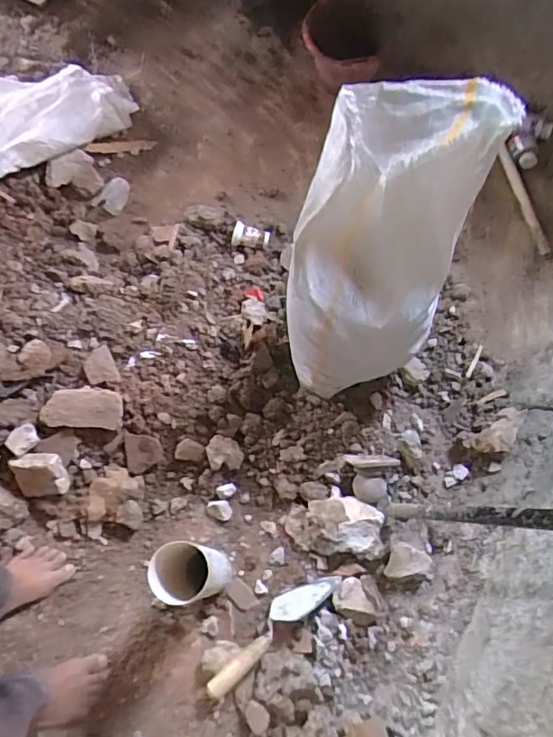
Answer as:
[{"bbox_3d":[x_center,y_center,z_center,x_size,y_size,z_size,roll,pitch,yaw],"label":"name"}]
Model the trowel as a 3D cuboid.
[{"bbox_3d":[-0.011,0.485,1.015,0.305,0.045,0.056,-38,76,-13],"label":"trowel"}]

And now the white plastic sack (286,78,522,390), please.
[{"bbox_3d":[0.155,-0.148,0.877,0.258,0.611,0.127,20,42,5],"label":"white plastic sack"}]

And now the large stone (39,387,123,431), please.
[{"bbox_3d":[-0.393,0.079,1.104,0.160,0.045,0.081,3,71,-1],"label":"large stone"}]

